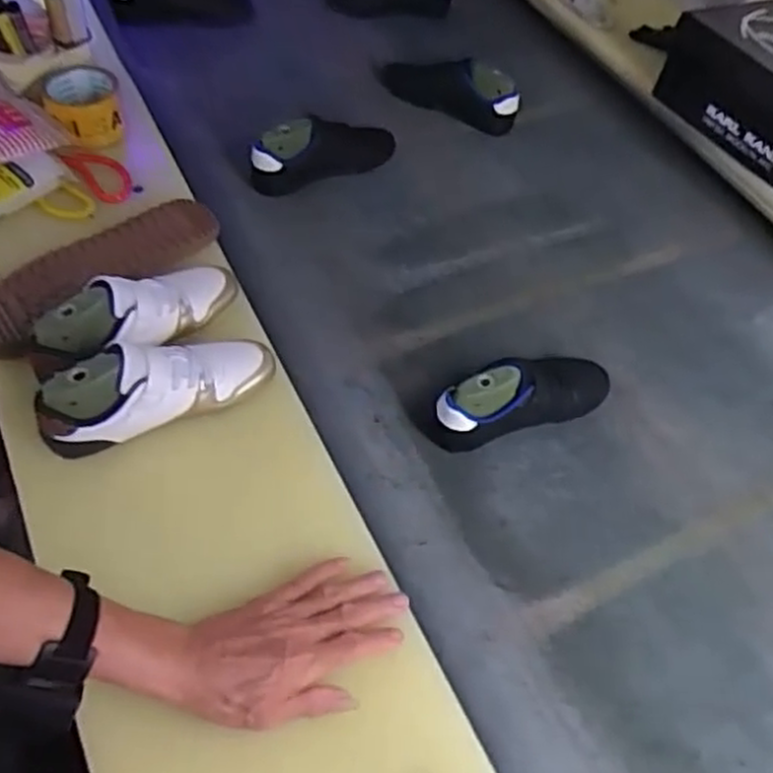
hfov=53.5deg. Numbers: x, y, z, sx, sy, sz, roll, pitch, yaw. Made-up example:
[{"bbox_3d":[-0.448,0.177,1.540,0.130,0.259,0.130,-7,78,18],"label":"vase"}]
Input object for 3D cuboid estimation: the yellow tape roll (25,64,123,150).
[{"bbox_3d":[-0.367,-0.337,0.919,0.099,0.055,0.099,1,54,-1],"label":"yellow tape roll"}]

